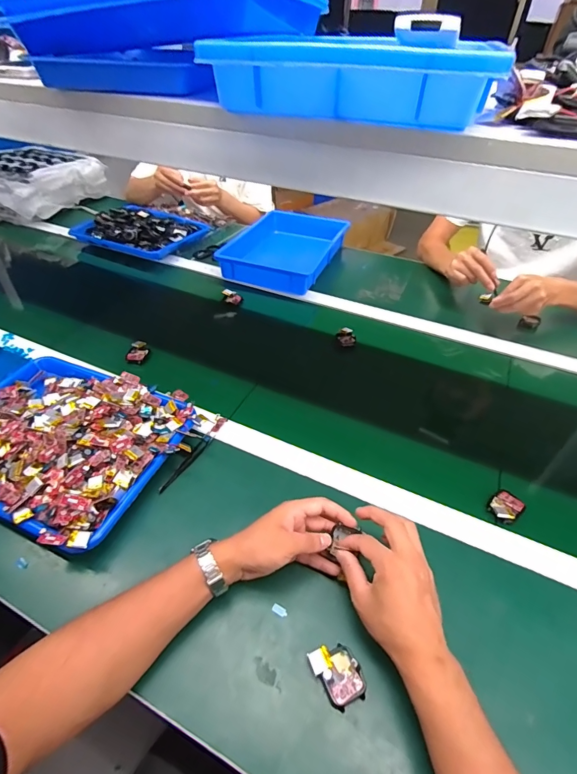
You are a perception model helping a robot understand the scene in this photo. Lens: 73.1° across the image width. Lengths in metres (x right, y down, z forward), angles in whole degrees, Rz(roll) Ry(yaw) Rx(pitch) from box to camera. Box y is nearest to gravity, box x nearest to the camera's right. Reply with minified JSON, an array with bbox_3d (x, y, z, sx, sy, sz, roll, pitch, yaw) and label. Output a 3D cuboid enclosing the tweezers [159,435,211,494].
[{"bbox_3d":[-0.147,0.110,0.564,0.011,0.013,0.107,21,47,19],"label":"tweezers"}]

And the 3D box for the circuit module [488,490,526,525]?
[{"bbox_3d":[0.291,0.159,0.521,0.052,0.018,0.035,-29,52,-28],"label":"circuit module"}]

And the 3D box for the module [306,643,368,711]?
[{"bbox_3d":[0.050,0.284,0.386,0.043,0.017,0.052,-19,48,-20],"label":"module"}]

